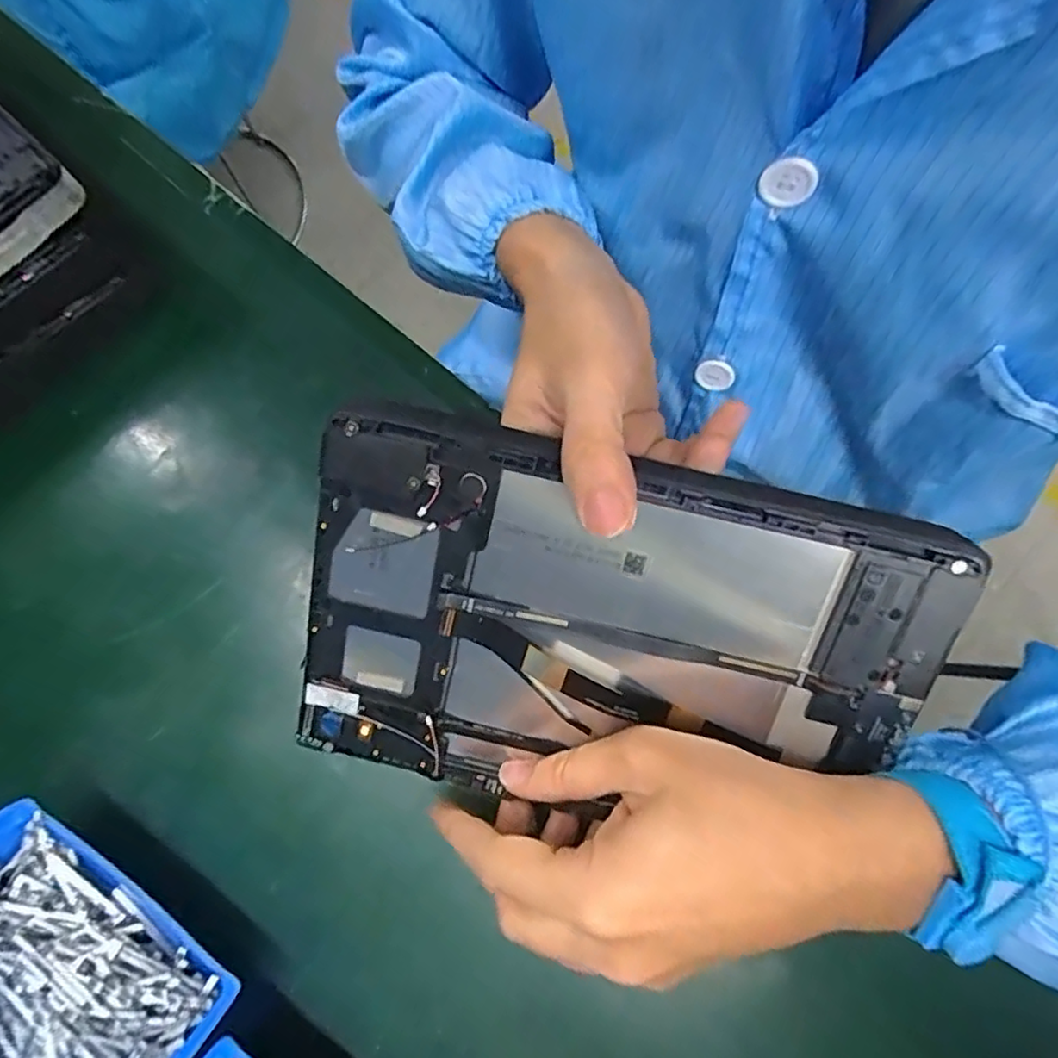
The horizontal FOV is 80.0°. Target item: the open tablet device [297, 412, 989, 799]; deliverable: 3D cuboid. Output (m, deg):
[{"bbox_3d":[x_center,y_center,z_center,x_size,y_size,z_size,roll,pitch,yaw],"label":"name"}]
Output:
[{"bbox_3d":[0.029,0.048,0.251,0.235,0.013,0.149,12,110,3],"label":"open tablet device"}]

